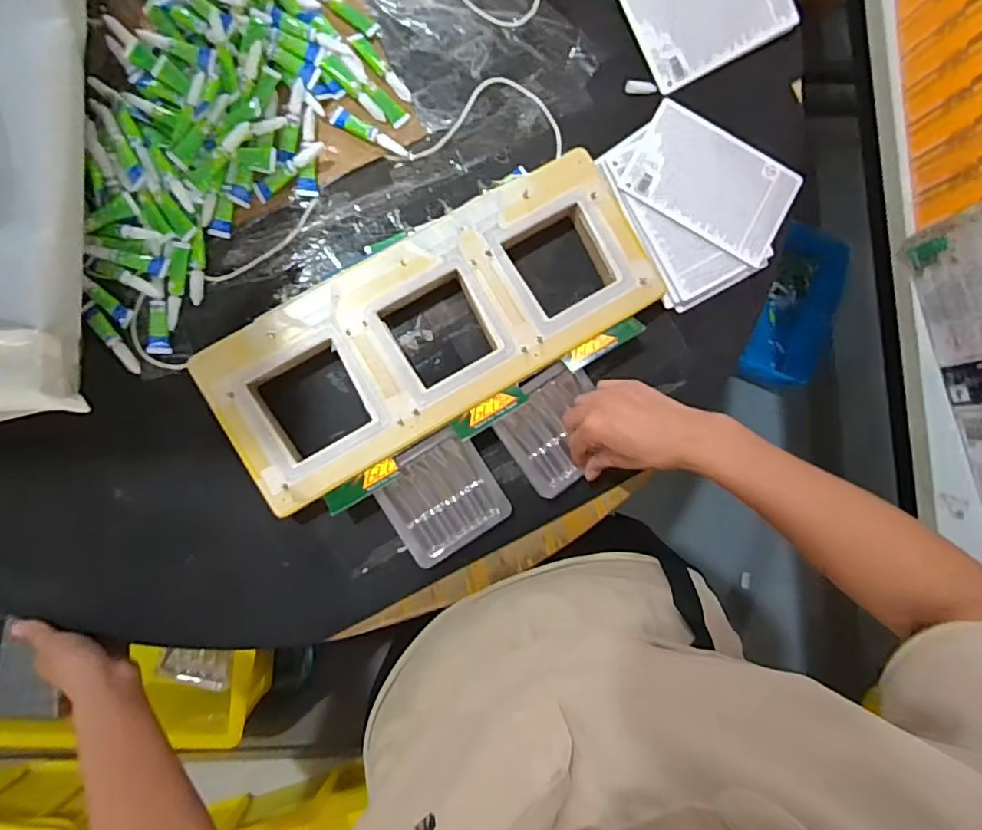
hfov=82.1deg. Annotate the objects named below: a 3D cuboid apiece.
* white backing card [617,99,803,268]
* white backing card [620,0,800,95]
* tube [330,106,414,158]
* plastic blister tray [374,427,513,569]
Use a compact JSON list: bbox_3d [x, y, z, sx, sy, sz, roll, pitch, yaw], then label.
[{"bbox_3d":[0.230,-0.242,0.586,0.167,0.008,0.115,29,84,-2],"label":"white backing card"},{"bbox_3d":[0.231,-0.430,0.595,0.167,0.010,0.117,-28,100,-2],"label":"white backing card"},{"bbox_3d":[-0.119,-0.278,0.563,0.082,0.011,0.018,27,84,-2],"label":"tube"},{"bbox_3d":[-0.047,0.078,0.541,0.101,0.014,0.105,-31,89,-6],"label":"plastic blister tray"}]

